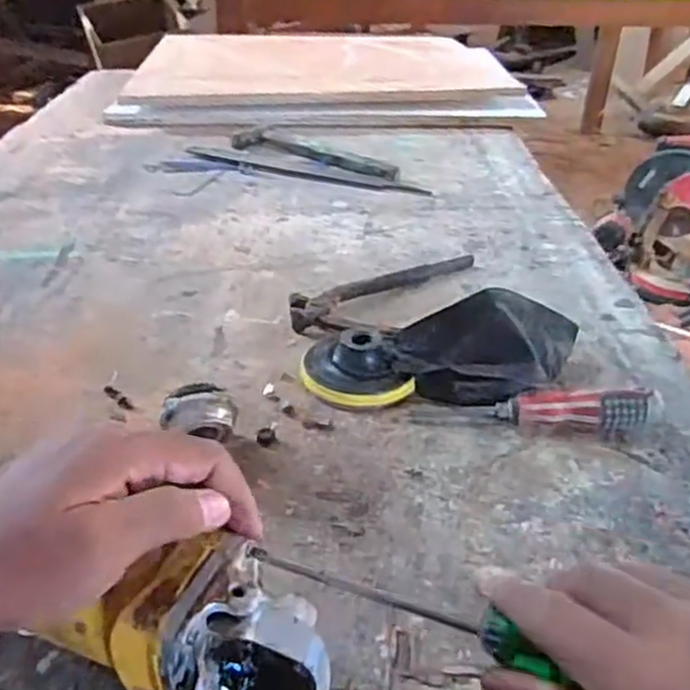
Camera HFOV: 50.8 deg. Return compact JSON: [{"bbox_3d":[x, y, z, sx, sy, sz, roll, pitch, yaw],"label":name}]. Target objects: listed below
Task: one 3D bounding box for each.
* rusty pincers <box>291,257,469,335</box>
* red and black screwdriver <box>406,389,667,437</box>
[{"bbox_3d":[0.046,-0.052,0.669,0.216,0.022,0.055,-22,40,-31],"label":"rusty pincers"},{"bbox_3d":[0.135,0.045,0.507,0.165,0.030,0.025,2,33,0],"label":"red and black screwdriver"}]

